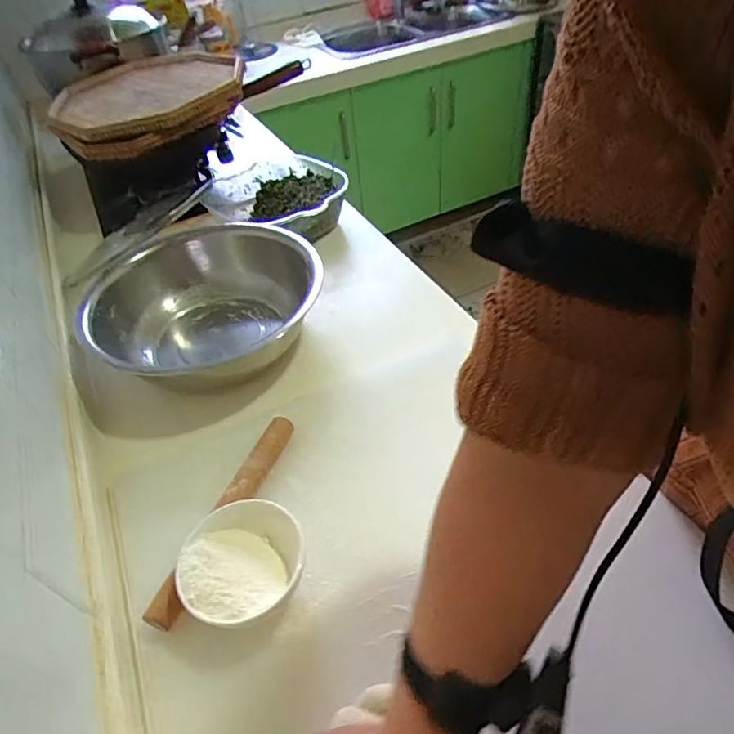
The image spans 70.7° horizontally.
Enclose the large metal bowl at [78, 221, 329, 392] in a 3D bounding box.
[{"bbox_3d":[-0.231,-0.091,0.770,0.306,0.106,0.306,-4,46,4],"label":"large metal bowl"}]

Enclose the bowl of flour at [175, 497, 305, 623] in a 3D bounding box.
[{"bbox_3d":[-0.110,0.181,0.472,0.104,0.048,0.116,5,47,12],"label":"bowl of flour"}]

